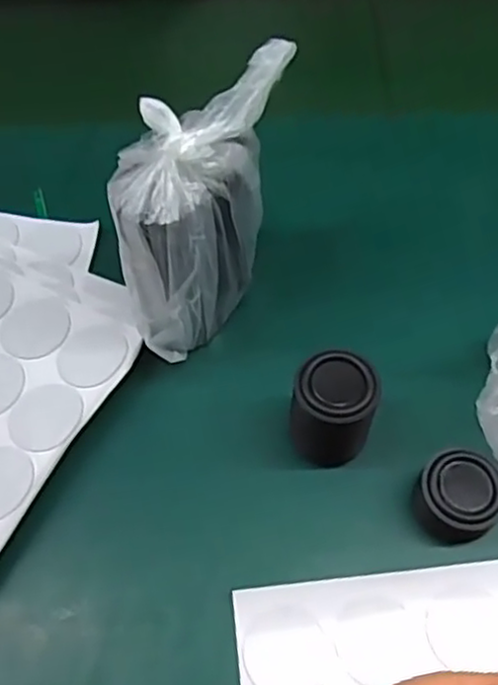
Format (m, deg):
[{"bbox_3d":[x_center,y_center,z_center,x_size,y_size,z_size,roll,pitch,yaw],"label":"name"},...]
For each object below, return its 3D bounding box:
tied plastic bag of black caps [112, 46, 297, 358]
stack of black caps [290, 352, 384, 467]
[{"bbox_3d":[-0.024,-0.062,0.349,0.060,0.127,0.117,13,60,7],"label":"tied plastic bag of black caps"},{"bbox_3d":[0.041,0.036,0.340,0.040,0.069,0.037,3,59,1],"label":"stack of black caps"}]

